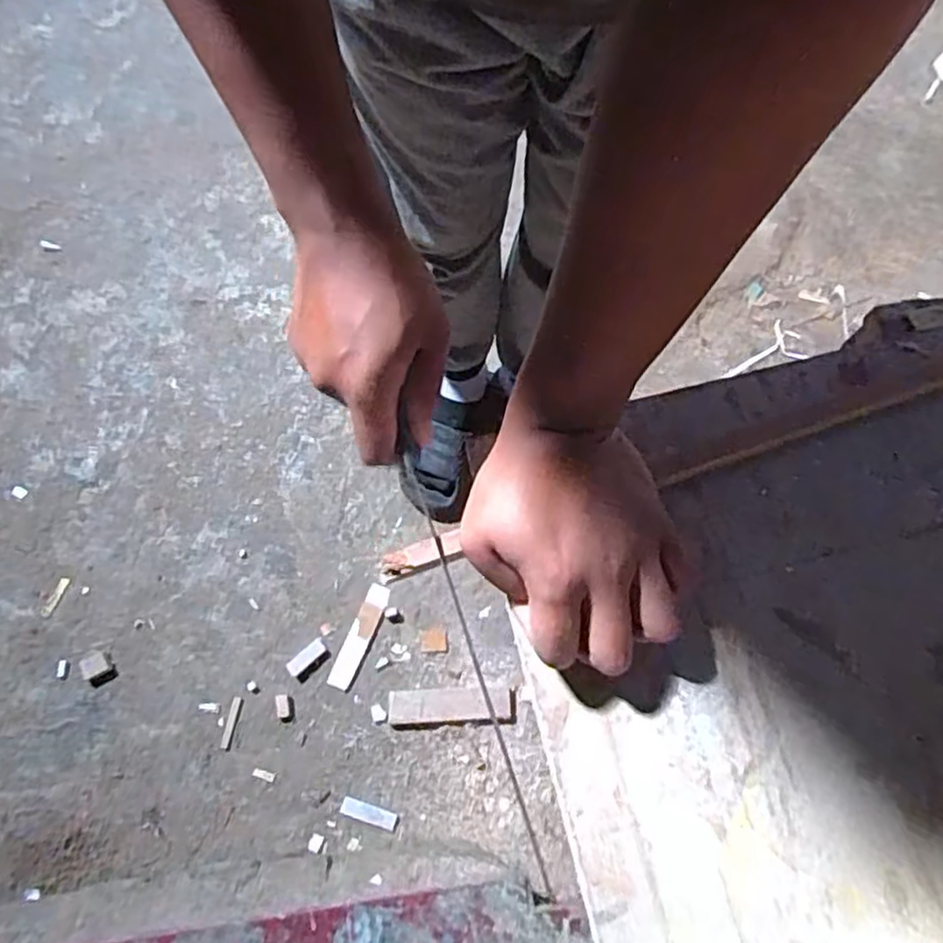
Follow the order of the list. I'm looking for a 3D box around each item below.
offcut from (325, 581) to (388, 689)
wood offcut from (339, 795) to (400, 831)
[{"bbox_3d":[-0.170,0.248,1.039,0.034,0.009,0.160,22,72,7],"label":"offcut"},{"bbox_3d":[-0.141,0.476,0.954,0.081,0.005,0.024,16,72,5],"label":"wood offcut"}]

